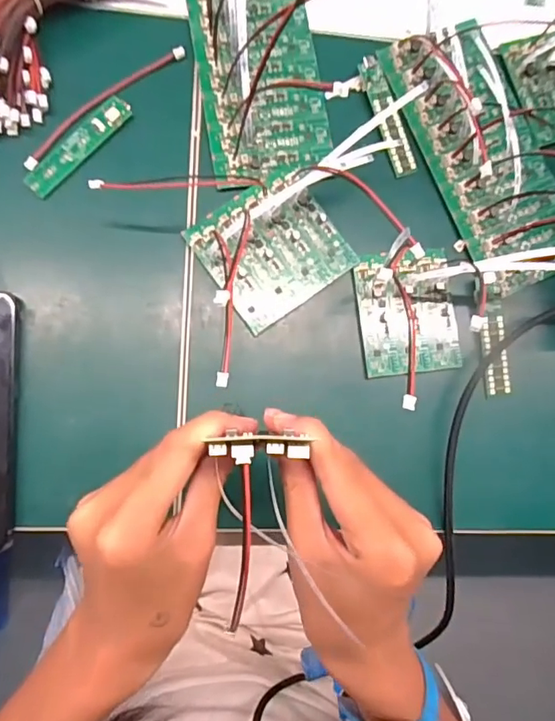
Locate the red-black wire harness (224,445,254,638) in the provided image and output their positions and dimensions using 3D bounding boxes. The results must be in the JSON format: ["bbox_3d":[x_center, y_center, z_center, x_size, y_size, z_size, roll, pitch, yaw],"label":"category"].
[{"bbox_3d":[-0.015,0.072,0.205,0.009,0.004,0.078,2,97,-7],"label":"red-black wire harness"}]

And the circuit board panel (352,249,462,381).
[{"bbox_3d":[0.089,-0.033,0.352,0.066,0.009,0.082,-6,85,-7],"label":"circuit board panel"}]

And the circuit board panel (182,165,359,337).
[{"bbox_3d":[-0.002,-0.075,0.347,0.089,0.010,0.081,-34,89,-9],"label":"circuit board panel"}]

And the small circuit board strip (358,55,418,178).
[{"bbox_3d":[0.079,-0.174,0.367,0.018,0.007,0.086,-20,87,-8],"label":"small circuit board strip"}]

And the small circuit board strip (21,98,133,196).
[{"bbox_3d":[-0.131,-0.142,0.339,0.019,0.008,0.083,43,82,-1],"label":"small circuit board strip"}]

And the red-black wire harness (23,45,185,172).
[{"bbox_3d":[-0.118,-0.175,0.350,0.133,0.004,0.016,-42,90,-9],"label":"red-black wire harness"}]

